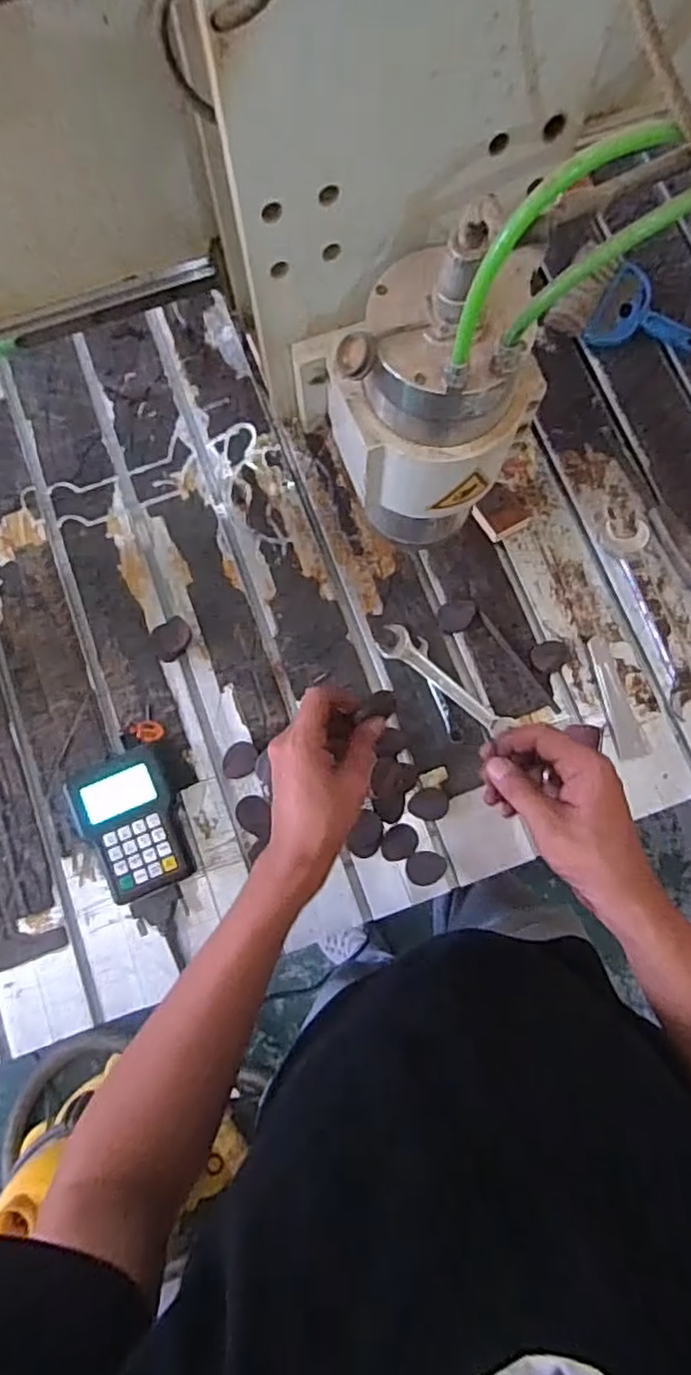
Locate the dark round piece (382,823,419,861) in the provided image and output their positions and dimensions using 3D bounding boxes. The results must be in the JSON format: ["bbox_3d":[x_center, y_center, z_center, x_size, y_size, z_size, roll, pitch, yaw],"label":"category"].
[{"bbox_3d":[0.059,0.168,0.726,0.039,0.017,0.039,0,79,1],"label":"dark round piece"}]

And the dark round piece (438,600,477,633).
[{"bbox_3d":[0.130,-0.083,0.773,0.044,0.007,0.035,-17,79,-2],"label":"dark round piece"}]

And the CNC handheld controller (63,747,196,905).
[{"bbox_3d":[-0.230,0.148,0.719,0.100,0.038,0.147,-21,79,-3],"label":"CNC handheld controller"}]

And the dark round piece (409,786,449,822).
[{"bbox_3d":[0.092,0.129,0.735,0.043,0.008,0.035,-7,79,0],"label":"dark round piece"}]

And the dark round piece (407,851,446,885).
[{"bbox_3d":[0.087,0.195,0.718,0.038,0.009,0.037,0,79,1],"label":"dark round piece"}]

